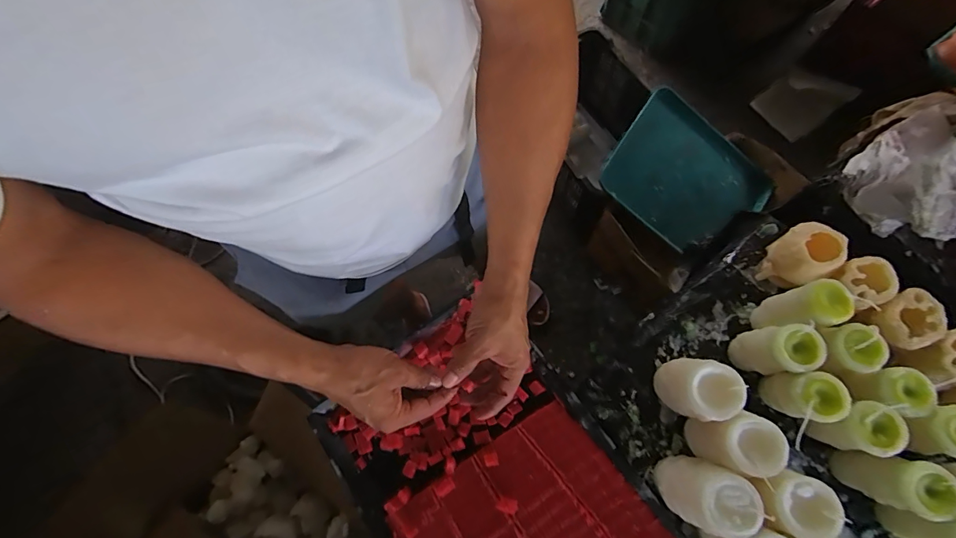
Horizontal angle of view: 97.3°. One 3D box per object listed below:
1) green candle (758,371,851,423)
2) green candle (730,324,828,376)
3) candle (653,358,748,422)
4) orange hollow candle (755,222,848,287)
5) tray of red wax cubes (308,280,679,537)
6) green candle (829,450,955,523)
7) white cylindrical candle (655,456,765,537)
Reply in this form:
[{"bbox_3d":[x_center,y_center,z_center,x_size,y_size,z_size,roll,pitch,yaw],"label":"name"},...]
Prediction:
[{"bbox_3d":[0.372,0.148,0.487,0.046,0.085,0.050,2,71,3],"label":"green candle"},{"bbox_3d":[0.361,0.100,0.518,0.054,0.101,0.058,-18,71,-4],"label":"green candle"},{"bbox_3d":[0.257,0.141,0.503,0.060,0.115,0.070,-9,71,0],"label":"candle"},{"bbox_3d":[0.433,-0.018,0.568,0.083,0.075,0.068,-39,74,-10],"label":"orange hollow candle"},{"bbox_3d":[0.030,0.287,0.518,0.289,0.020,0.463,-34,73,-9],"label":"tray of red wax cubes"},{"bbox_3d":[0.456,0.237,0.467,0.060,0.105,0.050,12,72,7],"label":"green candle"},{"bbox_3d":[0.250,0.248,0.468,0.073,0.102,0.069,22,73,10],"label":"white cylindrical candle"}]

